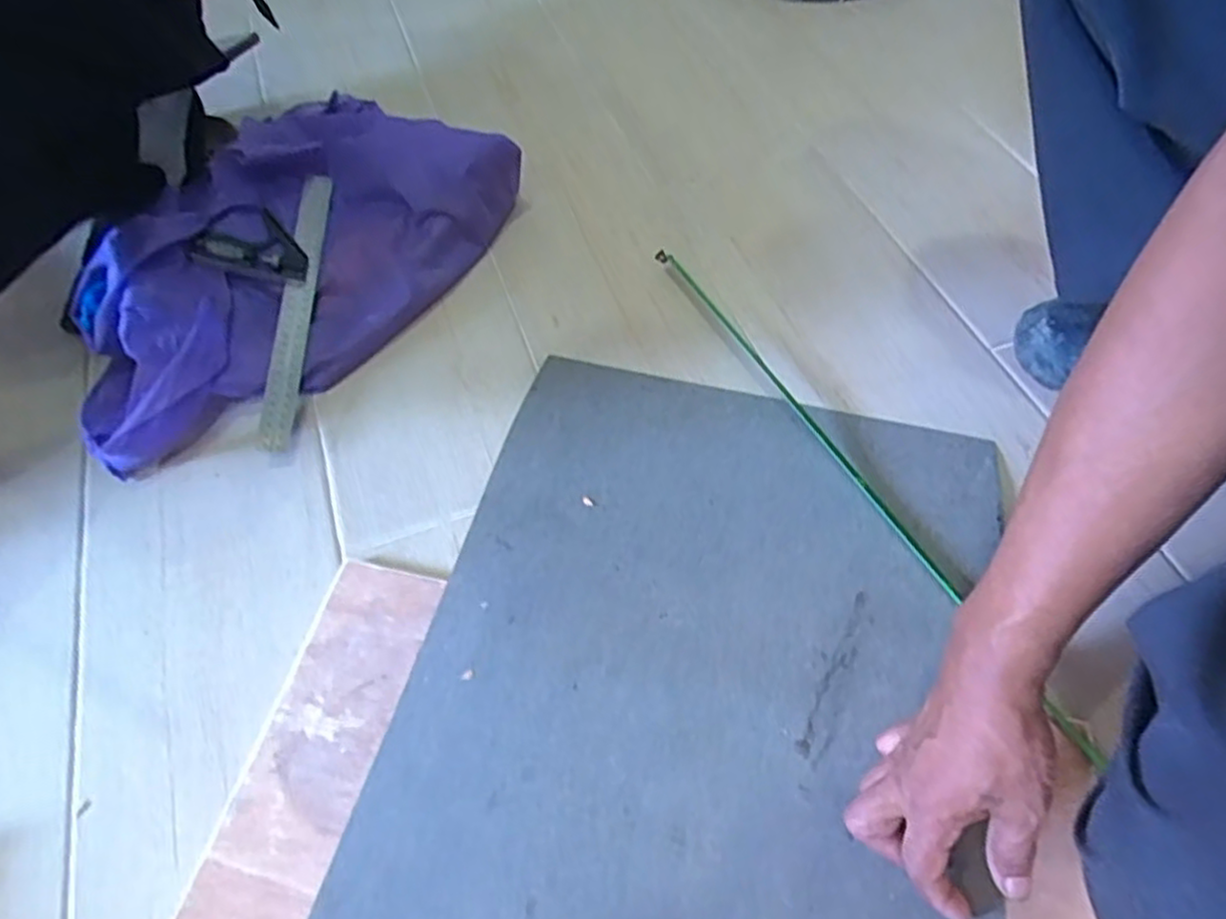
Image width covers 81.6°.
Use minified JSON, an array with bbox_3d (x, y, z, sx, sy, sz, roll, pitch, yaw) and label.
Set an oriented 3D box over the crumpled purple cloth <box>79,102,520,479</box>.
[{"bbox_3d":[-0.301,-0.190,0.671,0.211,0.118,0.458,36,65,22],"label":"crumpled purple cloth"}]

